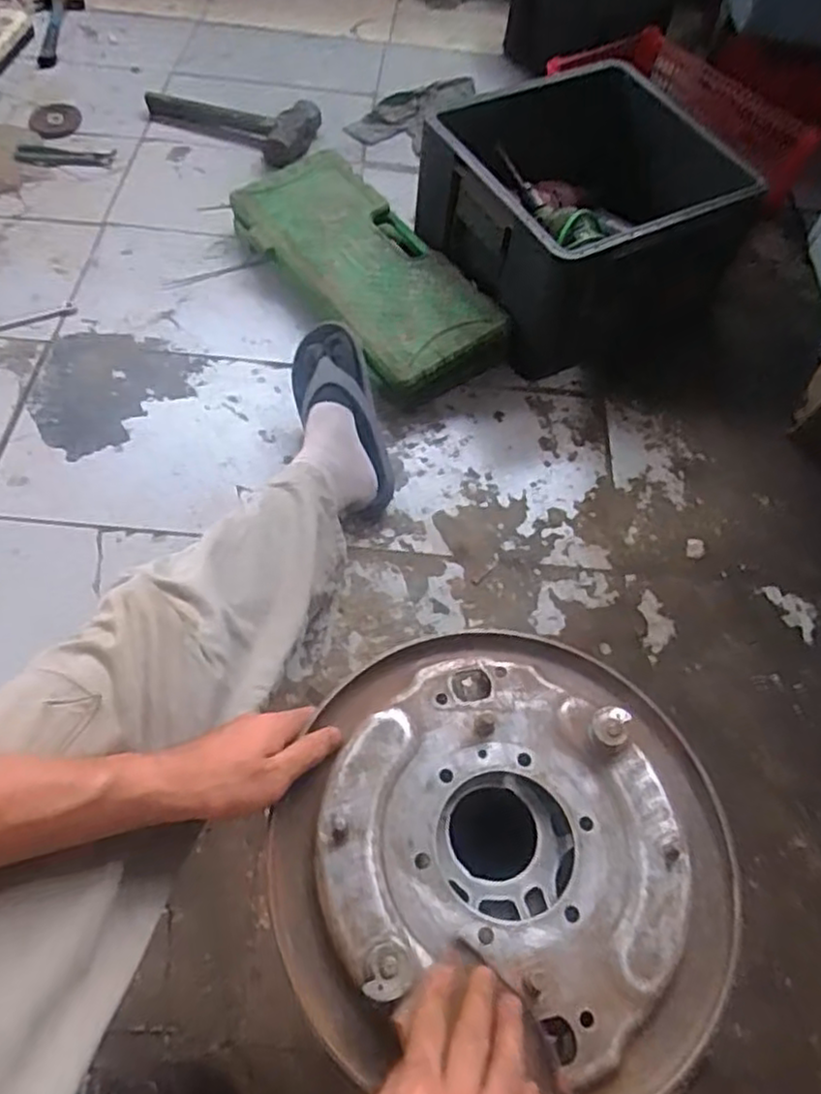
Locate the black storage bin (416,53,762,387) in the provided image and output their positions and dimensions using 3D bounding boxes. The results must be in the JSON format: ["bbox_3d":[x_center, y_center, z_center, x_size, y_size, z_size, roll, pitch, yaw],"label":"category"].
[{"bbox_3d":[0.217,-0.481,1.063,0.327,0.233,0.396,-25,65,-17],"label":"black storage bin"}]

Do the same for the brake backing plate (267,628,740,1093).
[{"bbox_3d":[0.067,0.187,0.469,0.285,0.041,0.284,2,60,-3],"label":"brake backing plate"}]

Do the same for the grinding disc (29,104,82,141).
[{"bbox_3d":[-0.658,-0.790,1.317,0.087,0.011,0.105,6,64,-4],"label":"grinding disc"}]

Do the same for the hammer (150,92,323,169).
[{"bbox_3d":[-0.336,-0.805,1.321,0.353,0.046,0.162,26,61,11],"label":"hammer"}]

